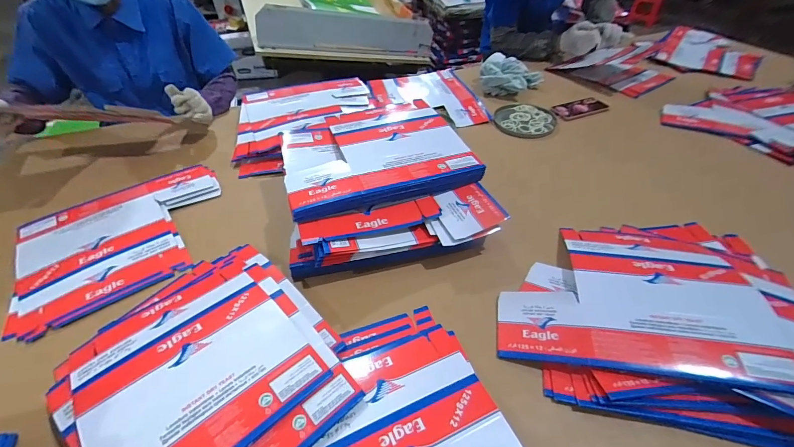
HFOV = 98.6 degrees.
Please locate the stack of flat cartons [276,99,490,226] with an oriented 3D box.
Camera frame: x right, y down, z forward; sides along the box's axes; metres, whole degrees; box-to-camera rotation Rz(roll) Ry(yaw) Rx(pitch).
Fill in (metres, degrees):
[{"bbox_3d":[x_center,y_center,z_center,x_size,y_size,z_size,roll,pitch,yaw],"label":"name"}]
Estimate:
[{"bbox_3d":[-0.047,-0.138,0.675,0.339,0.040,0.285,-15,47,-14],"label":"stack of flat cartons"}]

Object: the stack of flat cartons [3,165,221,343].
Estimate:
[{"bbox_3d":[-0.513,0.016,0.655,0.354,0.012,0.297,-29,52,-26],"label":"stack of flat cartons"}]

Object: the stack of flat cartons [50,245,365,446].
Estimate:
[{"bbox_3d":[-0.282,0.200,0.421,0.354,0.062,0.390,32,54,29],"label":"stack of flat cartons"}]

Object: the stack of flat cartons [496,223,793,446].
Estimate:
[{"bbox_3d":[0.389,0.096,0.515,0.420,0.077,0.380,10,46,11],"label":"stack of flat cartons"}]

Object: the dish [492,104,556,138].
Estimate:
[{"bbox_3d":[0.355,-0.291,0.965,0.150,0.022,0.159,0,45,0],"label":"dish"}]

